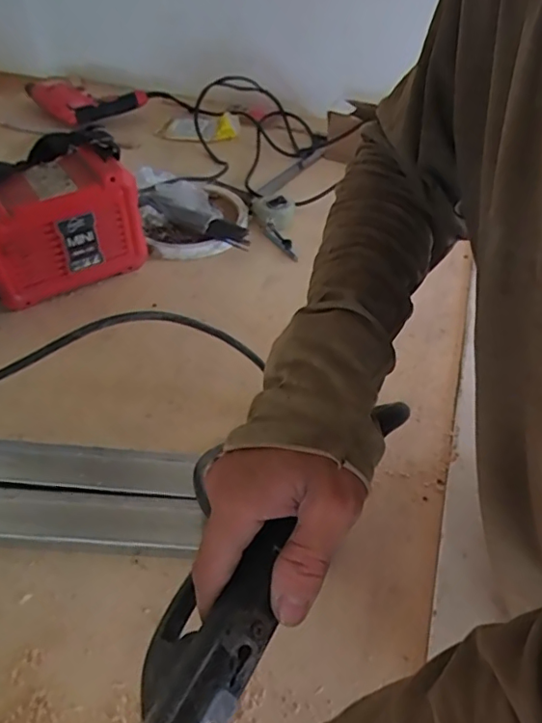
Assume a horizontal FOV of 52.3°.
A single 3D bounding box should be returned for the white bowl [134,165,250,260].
[{"bbox_3d":[-0.130,-0.252,0.897,0.179,0.039,0.213,-4,47,-6],"label":"white bowl"}]

